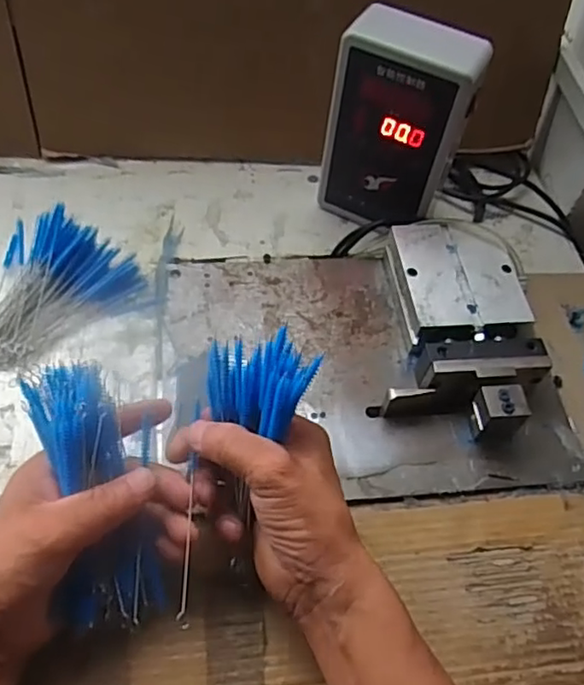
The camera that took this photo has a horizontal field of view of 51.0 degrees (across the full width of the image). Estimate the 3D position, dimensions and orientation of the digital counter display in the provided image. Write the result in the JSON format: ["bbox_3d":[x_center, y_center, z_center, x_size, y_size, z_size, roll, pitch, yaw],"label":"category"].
[{"bbox_3d":[0.089,-0.179,0.534,0.109,0.181,0.059,26,57,12],"label":"digital counter display"}]

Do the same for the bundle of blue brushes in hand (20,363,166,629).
[{"bbox_3d":[-0.118,0.091,0.360,0.053,0.031,0.159,-13,90,-14],"label":"bundle of blue brushes in hand"}]

